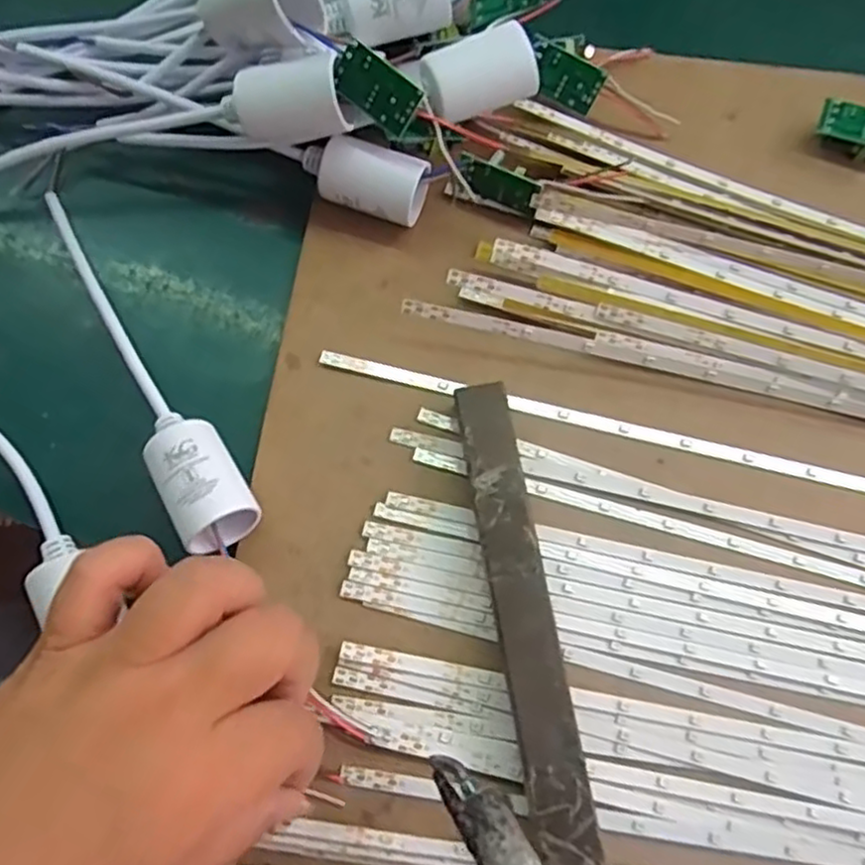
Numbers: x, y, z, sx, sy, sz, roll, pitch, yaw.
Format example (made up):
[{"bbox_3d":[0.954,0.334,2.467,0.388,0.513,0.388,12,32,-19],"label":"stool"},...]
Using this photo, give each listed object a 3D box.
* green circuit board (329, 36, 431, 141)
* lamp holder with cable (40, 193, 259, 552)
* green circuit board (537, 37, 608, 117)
[{"bbox_3d":[-0.022,-0.134,0.275,0.035,0.021,0.004,37,35,-4],"label":"green circuit board"},{"bbox_3d":[-0.124,-0.032,0.279,0.029,0.029,0.180,-34,75,-10],"label":"lamp holder with cable"},{"bbox_3d":[0.060,-0.160,0.317,0.034,0.020,0.004,20,30,-12],"label":"green circuit board"}]

